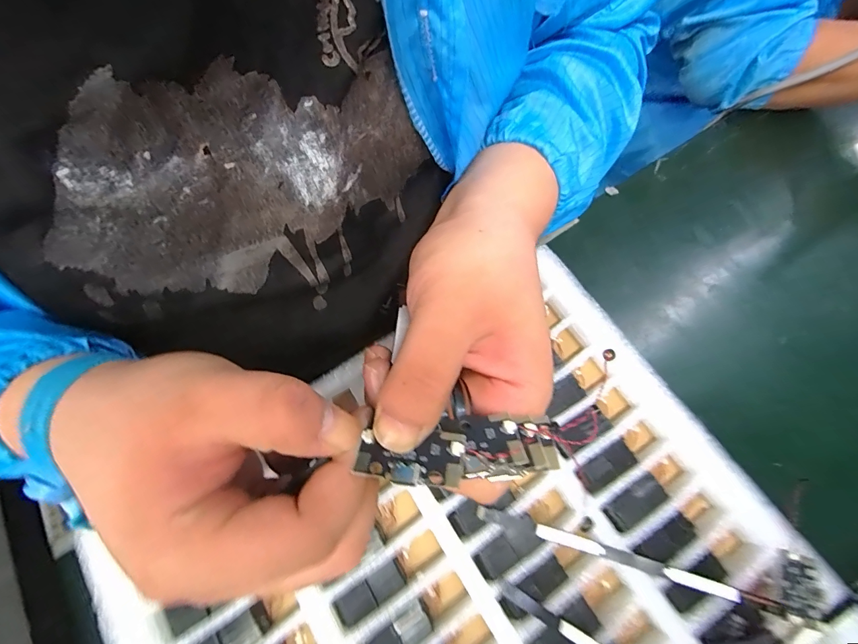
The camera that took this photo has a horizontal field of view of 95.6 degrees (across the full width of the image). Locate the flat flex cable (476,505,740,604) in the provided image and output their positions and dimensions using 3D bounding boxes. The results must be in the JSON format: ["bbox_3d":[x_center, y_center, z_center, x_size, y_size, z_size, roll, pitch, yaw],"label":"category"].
[{"bbox_3d":[0.098,0.130,0.221,0.145,0.006,0.008,16,72,5],"label":"flat flex cable"}]

